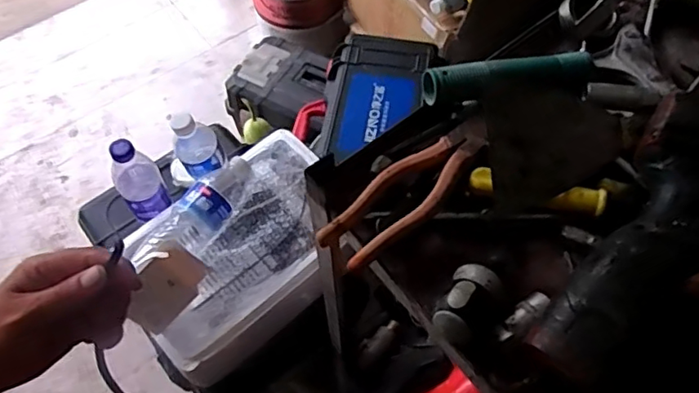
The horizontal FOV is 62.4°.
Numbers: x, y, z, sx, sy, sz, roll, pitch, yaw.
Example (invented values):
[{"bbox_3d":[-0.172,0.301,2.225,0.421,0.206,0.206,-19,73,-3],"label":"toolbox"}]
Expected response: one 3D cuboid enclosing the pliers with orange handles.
[{"bbox_3d":[0.046,-0.006,0.421,0.046,0.012,0.151,41,68,20],"label":"pliers with orange handles"}]

